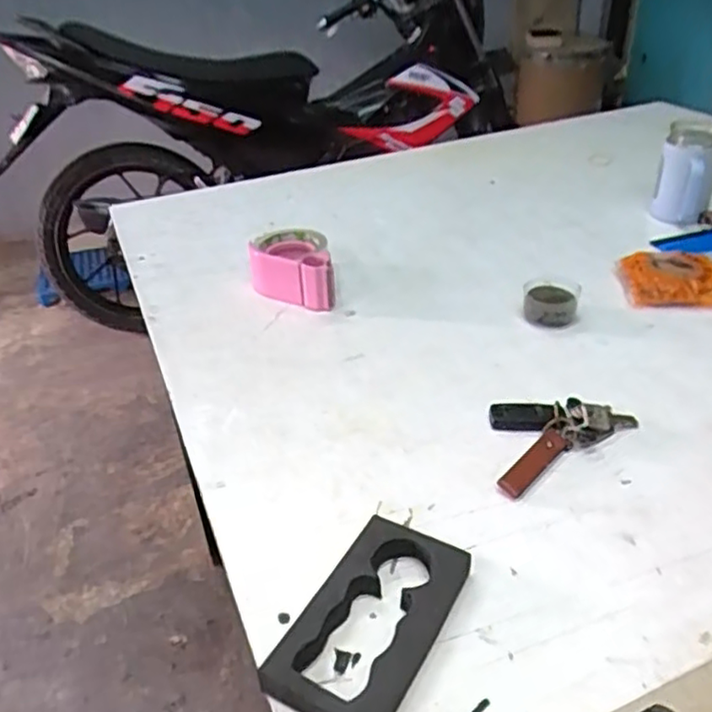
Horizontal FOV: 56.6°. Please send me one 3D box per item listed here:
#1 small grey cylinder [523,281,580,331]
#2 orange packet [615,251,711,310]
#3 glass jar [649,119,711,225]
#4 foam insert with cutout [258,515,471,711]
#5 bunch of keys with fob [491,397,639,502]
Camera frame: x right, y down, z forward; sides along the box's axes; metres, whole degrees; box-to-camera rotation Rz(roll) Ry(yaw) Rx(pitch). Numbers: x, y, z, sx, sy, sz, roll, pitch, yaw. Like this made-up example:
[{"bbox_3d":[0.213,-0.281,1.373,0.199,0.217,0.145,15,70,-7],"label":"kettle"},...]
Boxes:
[{"bbox_3d":[0.225,-0.061,0.767,0.059,0.032,0.061,5,37,12],"label":"small grey cylinder"},{"bbox_3d":[0.383,-0.094,0.779,0.129,0.040,0.086,2,36,8],"label":"orange packet"},{"bbox_3d":[0.458,-0.254,0.913,0.072,0.122,0.063,15,40,23],"label":"glass jar"},{"bbox_3d":[0.011,0.181,0.446,0.081,0.028,0.149,17,41,26],"label":"foam insert with cutout"},{"bbox_3d":[0.168,0.063,0.596,0.150,0.020,0.084,-23,40,-25],"label":"bunch of keys with fob"}]

